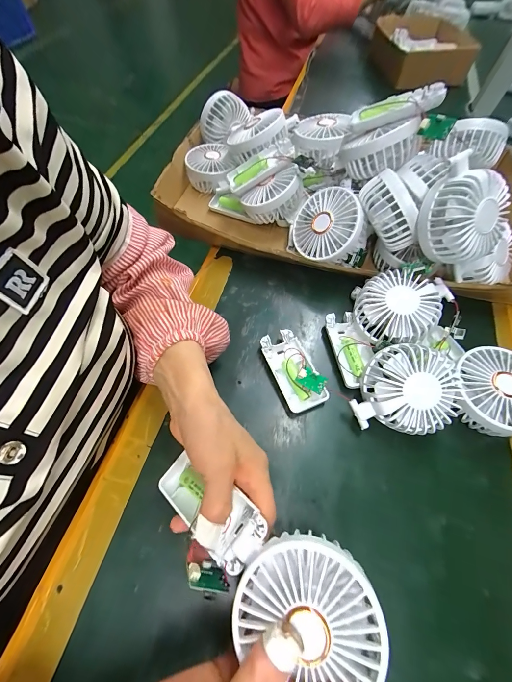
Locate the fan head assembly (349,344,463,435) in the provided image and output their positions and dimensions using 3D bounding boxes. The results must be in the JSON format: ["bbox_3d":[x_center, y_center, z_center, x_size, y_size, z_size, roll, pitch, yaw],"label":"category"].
[{"bbox_3d":[0.145,0.046,0.286,0.089,0.039,0.082,7,87,6],"label":"fan head assembly"}]

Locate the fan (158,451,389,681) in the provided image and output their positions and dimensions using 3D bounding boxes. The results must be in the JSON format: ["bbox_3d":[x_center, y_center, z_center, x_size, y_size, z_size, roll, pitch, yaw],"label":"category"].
[{"bbox_3d":[-0.009,0.147,0.196,0.179,0.052,0.077,20,59,33],"label":"fan"}]

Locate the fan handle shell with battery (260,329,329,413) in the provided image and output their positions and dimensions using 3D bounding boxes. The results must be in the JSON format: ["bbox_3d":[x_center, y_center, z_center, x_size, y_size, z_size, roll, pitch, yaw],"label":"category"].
[{"bbox_3d":[0.040,0.029,0.321,0.043,0.031,0.092,-20,63,-13],"label":"fan handle shell with battery"}]

